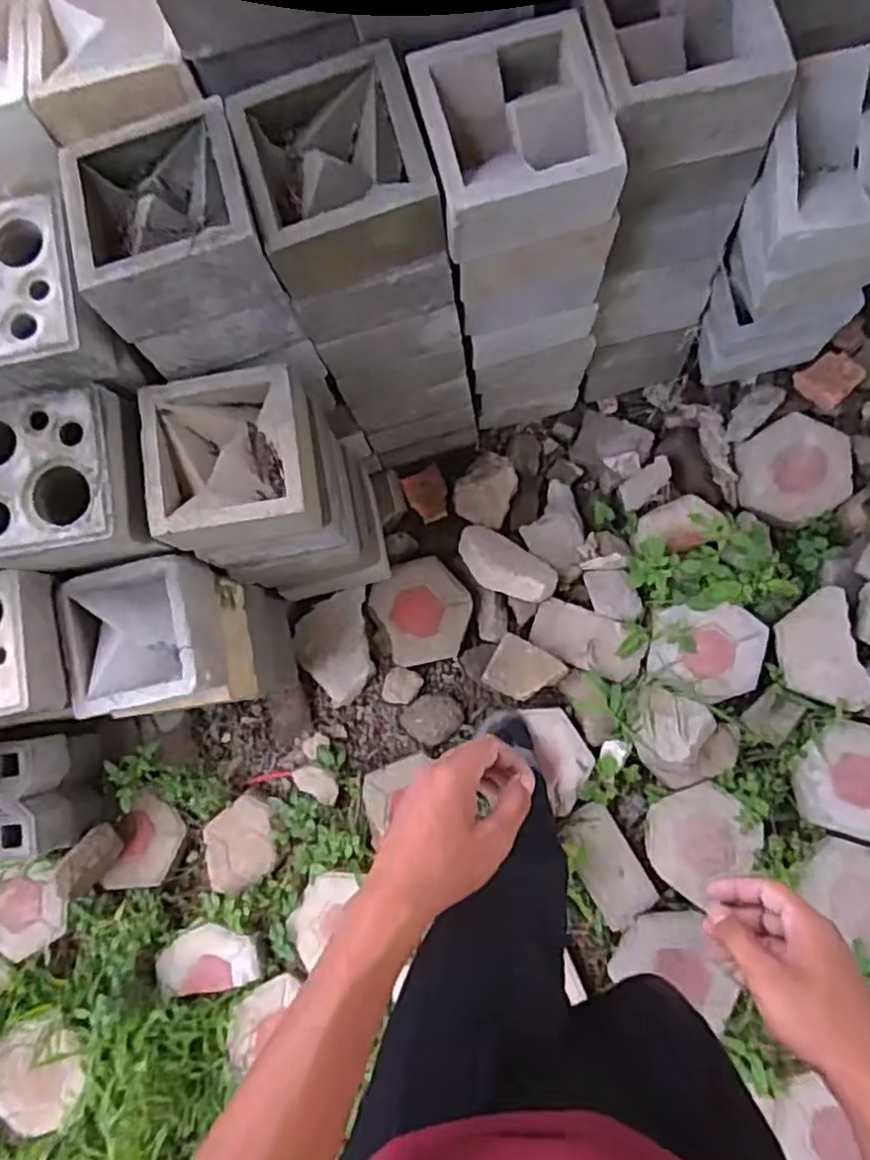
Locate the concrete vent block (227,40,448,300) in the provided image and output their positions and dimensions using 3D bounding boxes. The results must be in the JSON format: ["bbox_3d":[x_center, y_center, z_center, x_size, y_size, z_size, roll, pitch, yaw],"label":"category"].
[{"bbox_3d":[-0.114,-0.479,0.819,0.199,0.095,0.215,-17,79,3],"label":"concrete vent block"}]

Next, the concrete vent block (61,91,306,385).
[{"bbox_3d":[-0.309,-0.425,0.861,0.198,0.188,0.236,-16,79,4],"label":"concrete vent block"}]

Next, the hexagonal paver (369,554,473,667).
[{"bbox_3d":[-0.021,0.061,1.348,0.176,0.034,0.197,-26,81,1],"label":"hexagonal paver"}]

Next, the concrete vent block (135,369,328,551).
[{"bbox_3d":[-0.270,-0.159,0.924,0.205,0.094,0.230,-6,80,5],"label":"concrete vent block"}]

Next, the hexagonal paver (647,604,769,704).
[{"bbox_3d":[0.509,0.128,1.286,0.201,0.035,0.178,10,102,4],"label":"hexagonal paver"}]

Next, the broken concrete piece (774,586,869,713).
[{"bbox_3d":[0.708,0.133,1.276,0.133,0.042,0.221,-18,82,20],"label":"broken concrete piece"}]

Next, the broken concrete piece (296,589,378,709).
[{"bbox_3d":[-0.196,0.136,1.359,0.140,0.033,0.215,-8,82,4],"label":"broken concrete piece"}]

